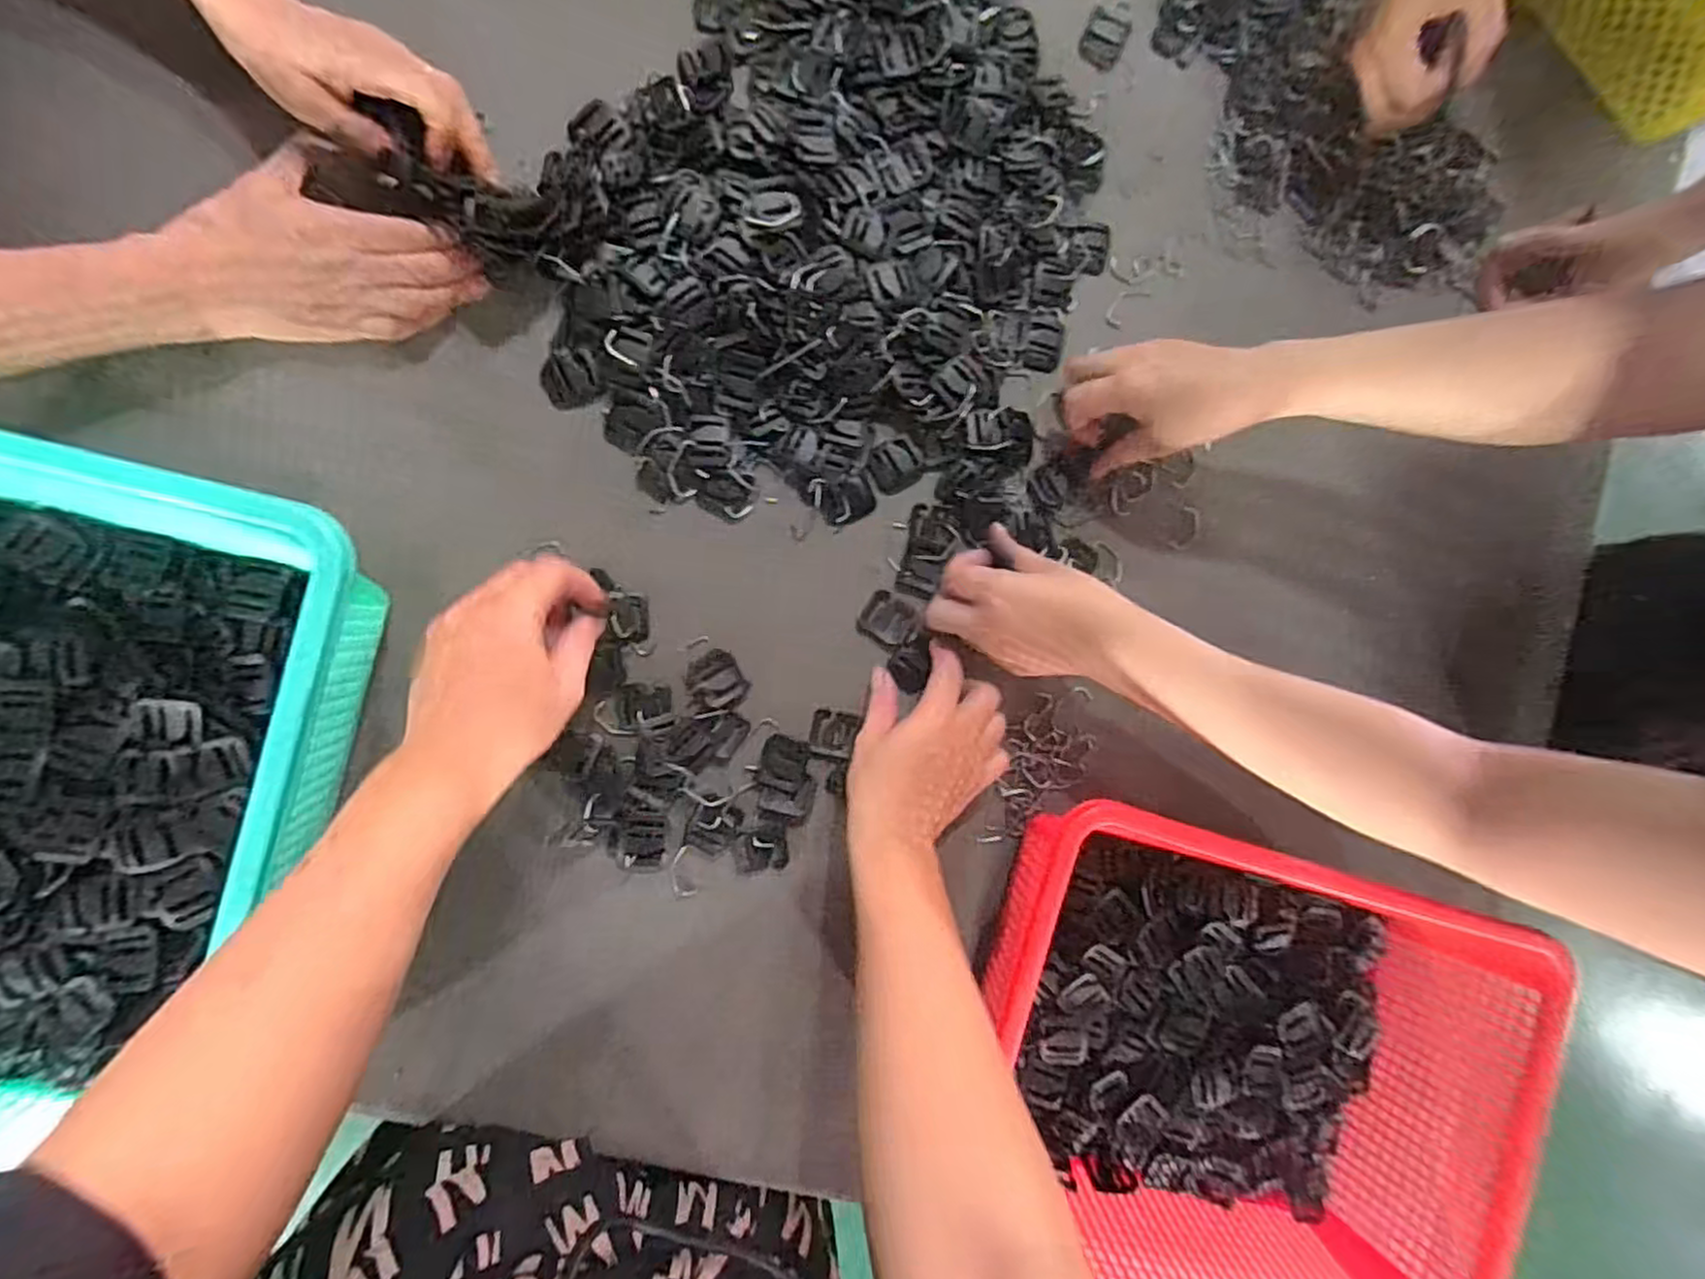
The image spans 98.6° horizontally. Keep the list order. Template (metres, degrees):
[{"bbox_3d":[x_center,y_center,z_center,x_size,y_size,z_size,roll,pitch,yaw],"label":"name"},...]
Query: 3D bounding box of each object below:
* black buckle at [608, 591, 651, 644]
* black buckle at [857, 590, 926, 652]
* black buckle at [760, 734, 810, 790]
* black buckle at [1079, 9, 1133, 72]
[{"bbox_3d":[-0.141,-0.015,0.466,0.024,0.013,0.032,4,89,-8],"label":"black buckle"},{"bbox_3d":[0.026,-0.013,0.488,0.038,0.004,0.037,34,85,-8],"label":"black buckle"},{"bbox_3d":[-0.044,0.081,0.481,0.030,0.004,0.033,11,88,-9],"label":"black buckle"},{"bbox_3d":[0.180,-0.428,0.521,0.031,0.004,0.042,24,86,-8],"label":"black buckle"}]

